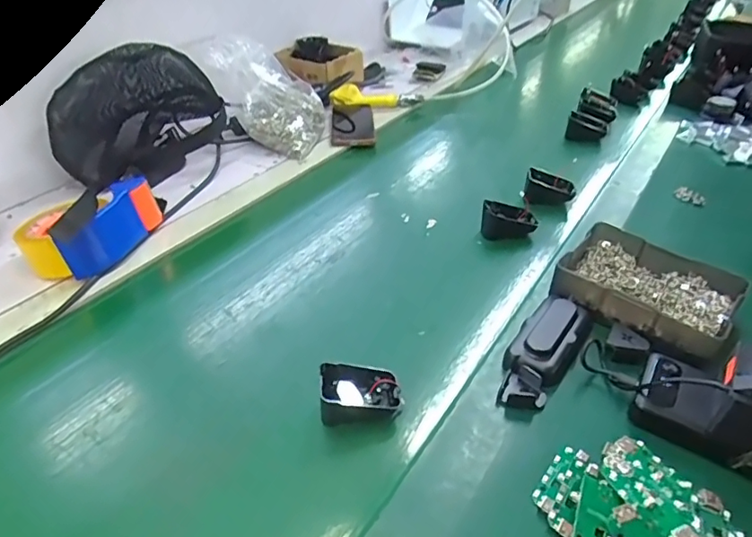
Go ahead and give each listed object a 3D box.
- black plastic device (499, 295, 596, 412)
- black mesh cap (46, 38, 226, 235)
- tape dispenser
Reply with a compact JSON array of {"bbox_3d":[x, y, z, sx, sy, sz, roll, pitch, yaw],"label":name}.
[{"bbox_3d":[0.156,0.073,0.485,0.051,0.028,0.141,22,42,30],"label":"black plastic device"},{"bbox_3d":[-0.368,-0.228,0.791,0.144,0.175,0.227,24,43,30],"label":"black mesh cap"},{"bbox_3d":[-0.345,-0.057,0.635,0.099,0.080,0.161,10,38,16],"label":"tape dispenser"}]

